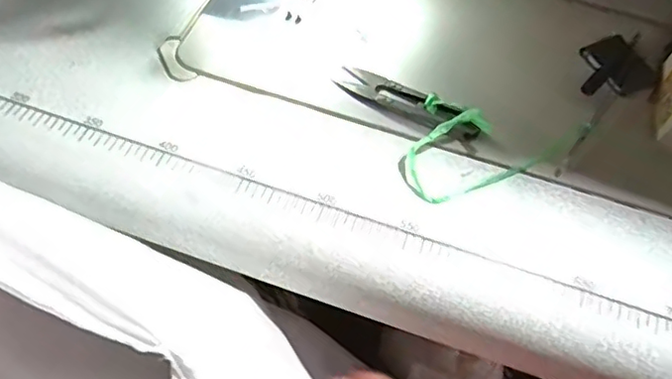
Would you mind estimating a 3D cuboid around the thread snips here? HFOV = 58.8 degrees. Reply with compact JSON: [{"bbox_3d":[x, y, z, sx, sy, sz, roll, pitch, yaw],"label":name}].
[{"bbox_3d":[0.046,-0.059,0.384,0.099,0.014,0.022,32,59,15],"label":"thread snips"}]

